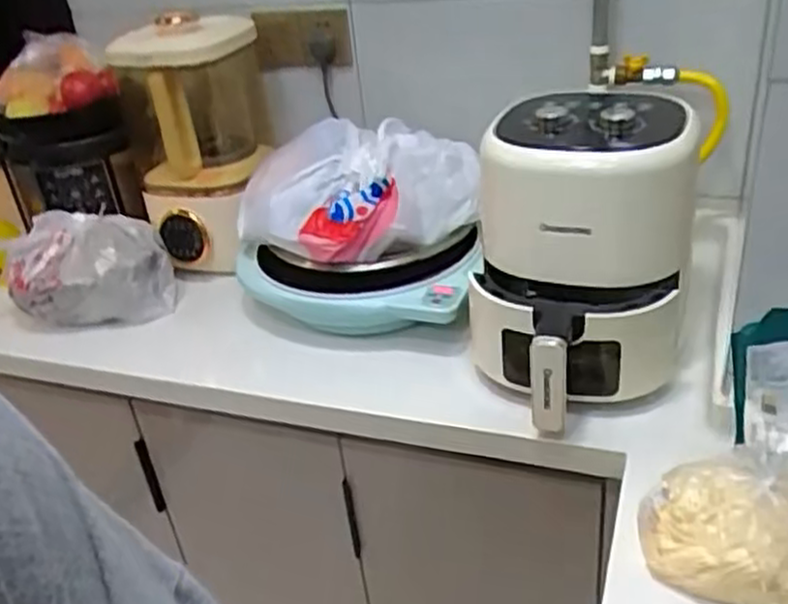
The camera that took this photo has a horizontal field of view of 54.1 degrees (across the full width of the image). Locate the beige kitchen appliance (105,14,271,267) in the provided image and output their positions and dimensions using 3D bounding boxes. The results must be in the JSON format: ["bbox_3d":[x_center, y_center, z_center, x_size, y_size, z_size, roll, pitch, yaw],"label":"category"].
[{"bbox_3d":[-0.283,-0.240,1.129,0.211,0.352,0.244,-14,31,-11],"label":"beige kitchen appliance"}]

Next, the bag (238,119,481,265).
[{"bbox_3d":[-0.058,-0.144,1.010,0.323,0.144,0.171,-2,31,8],"label":"bag"}]

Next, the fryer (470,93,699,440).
[{"bbox_3d":[0.204,-0.058,0.876,0.224,0.302,0.292,-1,31,11],"label":"fryer"}]

